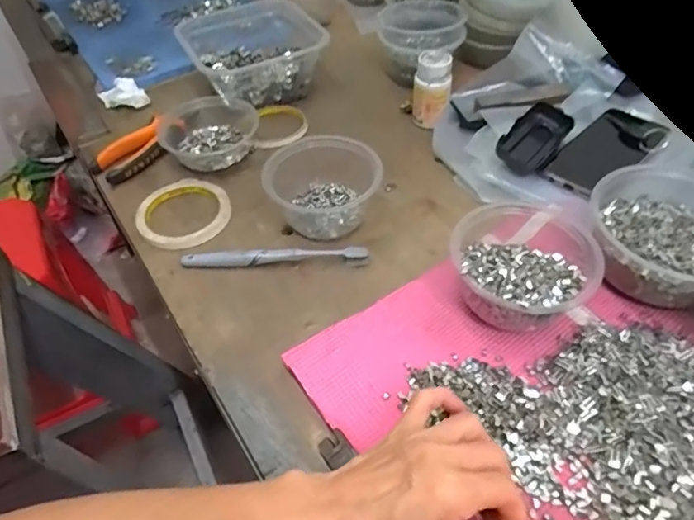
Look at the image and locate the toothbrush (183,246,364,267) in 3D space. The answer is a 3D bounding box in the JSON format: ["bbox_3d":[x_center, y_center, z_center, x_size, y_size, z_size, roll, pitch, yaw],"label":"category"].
[{"bbox_3d":[-0.071,-0.004,0.502,0.180,0.013,0.016,-3,49,2],"label":"toothbrush"}]

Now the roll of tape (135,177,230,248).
[{"bbox_3d":[-0.174,-0.056,0.554,0.091,0.013,0.104,-9,49,-4],"label":"roll of tape"}]

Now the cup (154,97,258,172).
[{"bbox_3d":[-0.162,-0.156,0.627,0.122,0.034,0.114,-29,53,-20],"label":"cup"}]

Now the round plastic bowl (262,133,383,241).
[{"bbox_3d":[-0.022,-0.076,0.531,0.119,0.062,0.103,-23,51,-15],"label":"round plastic bowl"}]

